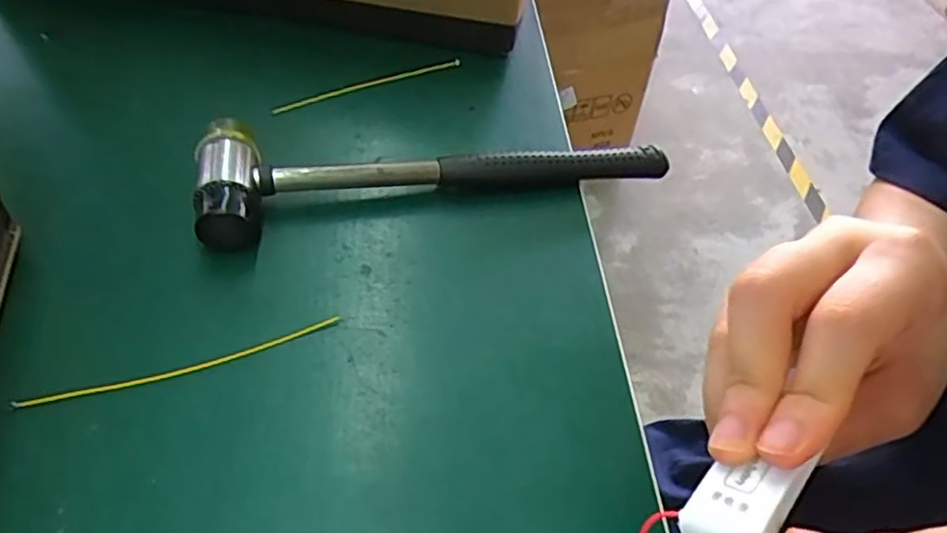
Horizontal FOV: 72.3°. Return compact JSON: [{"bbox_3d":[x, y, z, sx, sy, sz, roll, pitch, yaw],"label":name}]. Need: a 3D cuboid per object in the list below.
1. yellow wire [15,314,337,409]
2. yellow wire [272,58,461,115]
[{"bbox_3d":[-0.119,0.040,0.272,0.127,0.004,0.008,-15,52,-18],"label":"yellow wire"},{"bbox_3d":[-0.066,-0.116,0.414,0.129,0.007,0.008,-22,54,-23],"label":"yellow wire"}]

